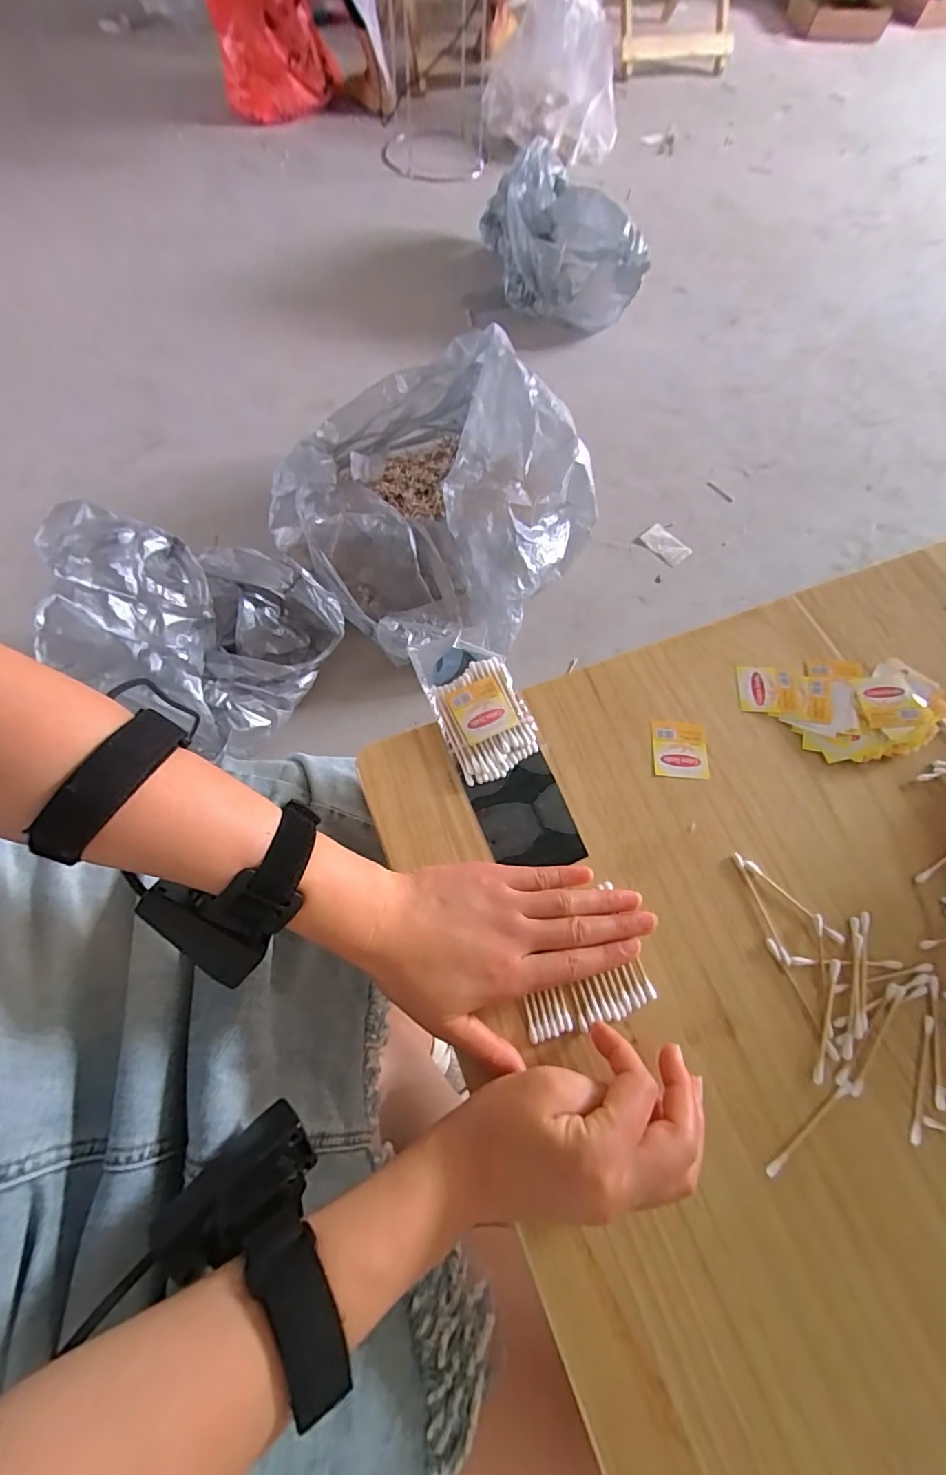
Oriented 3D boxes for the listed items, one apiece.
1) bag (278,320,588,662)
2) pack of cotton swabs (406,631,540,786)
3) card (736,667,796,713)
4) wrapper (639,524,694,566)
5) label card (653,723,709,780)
[{"bbox_3d":[-0.090,-0.459,0.977,0.516,0.218,0.567,-36,73,-16],"label":"bag"},{"bbox_3d":[0.002,-0.028,0.382,0.062,0.011,0.117,-21,71,-10],"label":"pack of cotton swabs"},{"bbox_3d":[0.228,-0.037,0.400,0.042,0.004,0.038,7,69,0],"label":"card"},{"bbox_3d":[0.418,-0.418,1.126,0.100,0.014,0.060,43,72,14],"label":"wrapper"},{"bbox_3d":[0.152,0.009,0.380,0.039,0.004,0.042,4,69,-1],"label":"label card"}]

